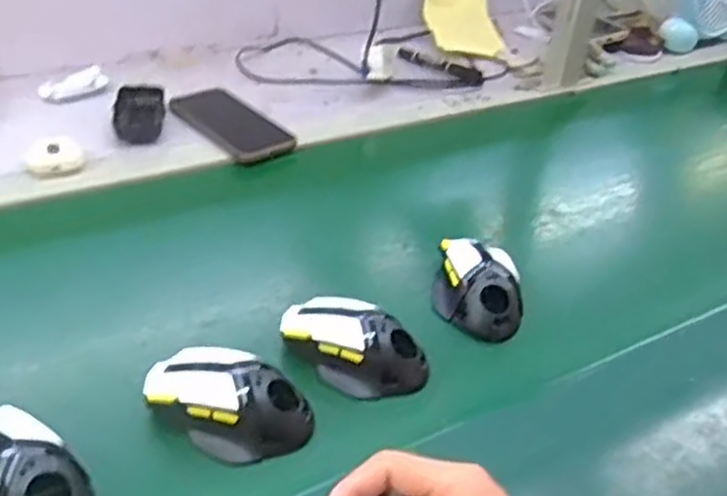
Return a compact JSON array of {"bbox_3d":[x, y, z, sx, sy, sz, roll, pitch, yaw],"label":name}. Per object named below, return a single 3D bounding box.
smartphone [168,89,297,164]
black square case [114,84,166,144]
[{"bbox_3d":[-0.157,-0.147,0.849,0.081,0.014,0.160,-26,49,-35],"label":"smartphone"},{"bbox_3d":[-0.253,-0.152,0.831,0.053,0.018,0.106,-1,39,-11],"label":"black square case"}]

